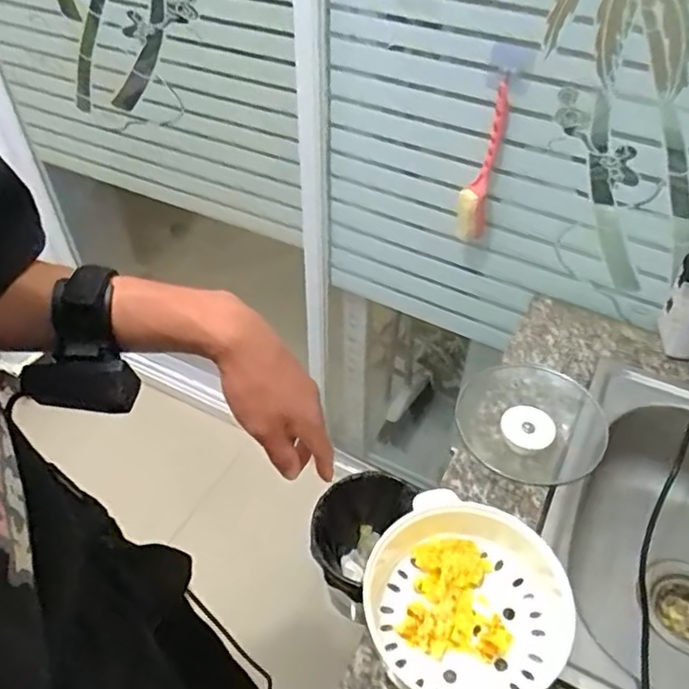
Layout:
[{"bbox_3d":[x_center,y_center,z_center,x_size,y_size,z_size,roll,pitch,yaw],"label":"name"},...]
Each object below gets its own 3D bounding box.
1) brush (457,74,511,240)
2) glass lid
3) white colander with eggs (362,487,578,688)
[{"bbox_3d":[0.187,-0.242,0.825,0.040,0.223,0.041,14,47,13],"label":"brush"},{"bbox_3d":[0.211,0.088,0.693,0.161,0.038,0.158,0,46,0],"label":"glass lid"},{"bbox_3d":[0.105,0.226,0.529,0.177,0.063,0.151,21,49,19],"label":"white colander with eggs"}]

